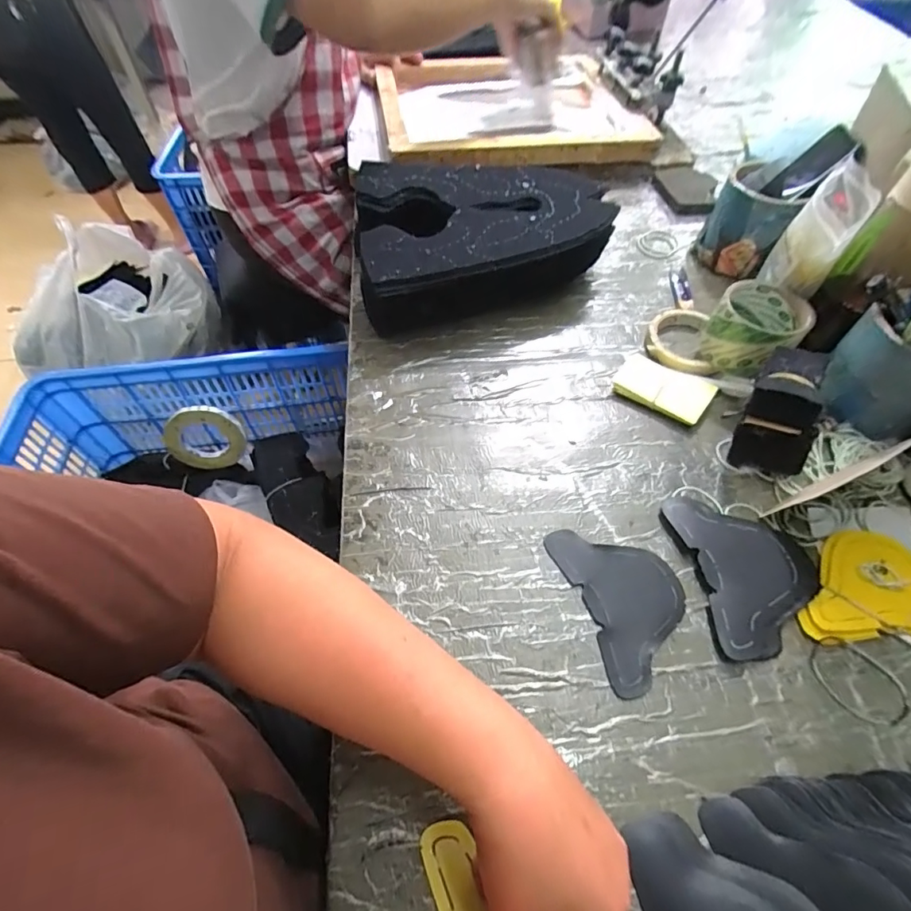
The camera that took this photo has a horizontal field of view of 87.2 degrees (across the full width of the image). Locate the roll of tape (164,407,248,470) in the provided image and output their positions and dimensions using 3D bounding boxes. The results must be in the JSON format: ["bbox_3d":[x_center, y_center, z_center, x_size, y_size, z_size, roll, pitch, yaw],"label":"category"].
[{"bbox_3d":[-0.469,-0.033,0.906,0.122,0.141,0.034,-35,49,-7],"label":"roll of tape"}]

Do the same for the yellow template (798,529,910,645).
[{"bbox_3d":[0.346,0.105,0.390,0.137,0.012,0.095,1,52,6],"label":"yellow template"}]

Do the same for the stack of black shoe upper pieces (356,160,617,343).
[{"bbox_3d":[0.020,-0.275,0.606,0.301,0.101,0.214,-19,57,-12],"label":"stack of black shoe upper pieces"}]

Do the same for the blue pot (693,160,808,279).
[{"bbox_3d":[0.372,-0.299,0.615,0.088,0.101,0.108,25,59,17],"label":"blue pot"}]

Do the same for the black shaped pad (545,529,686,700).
[{"bbox_3d":[0.141,0.113,0.390,0.087,0.004,0.131,-16,56,-10],"label":"black shaped pad"}]

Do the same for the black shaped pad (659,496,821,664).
[{"bbox_3d":[0.246,0.092,0.399,0.102,0.012,0.135,-7,55,-4],"label":"black shaped pad"}]

